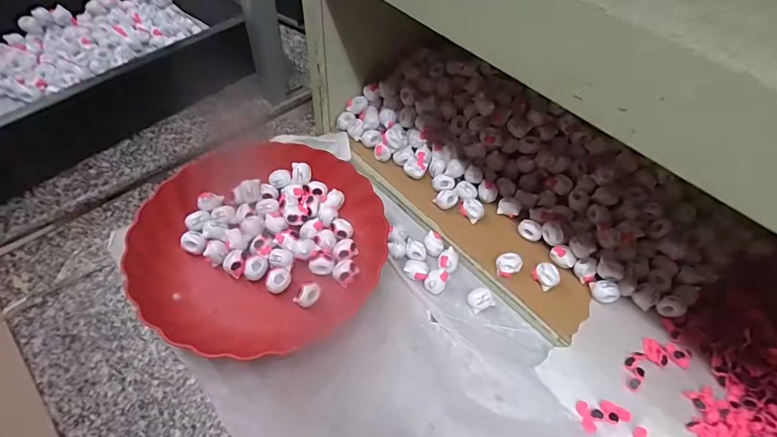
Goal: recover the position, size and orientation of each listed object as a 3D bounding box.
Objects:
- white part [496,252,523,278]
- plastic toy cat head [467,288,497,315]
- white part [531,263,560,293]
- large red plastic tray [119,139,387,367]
[{"bbox_3d":[0.124,0.049,0.423,0.023,0.024,0.020,32,58,18],"label":"white part"},{"bbox_3d":[0.093,0.081,0.413,0.022,0.017,0.023,-19,58,-17],"label":"plastic toy cat head"},{"bbox_3d":[0.162,0.058,0.416,0.019,0.018,0.026,-32,62,-25],"label":"white part"},{"bbox_3d":[-0.125,0.020,0.423,0.233,0.046,0.231,10,54,2],"label":"large red plastic tray"}]

